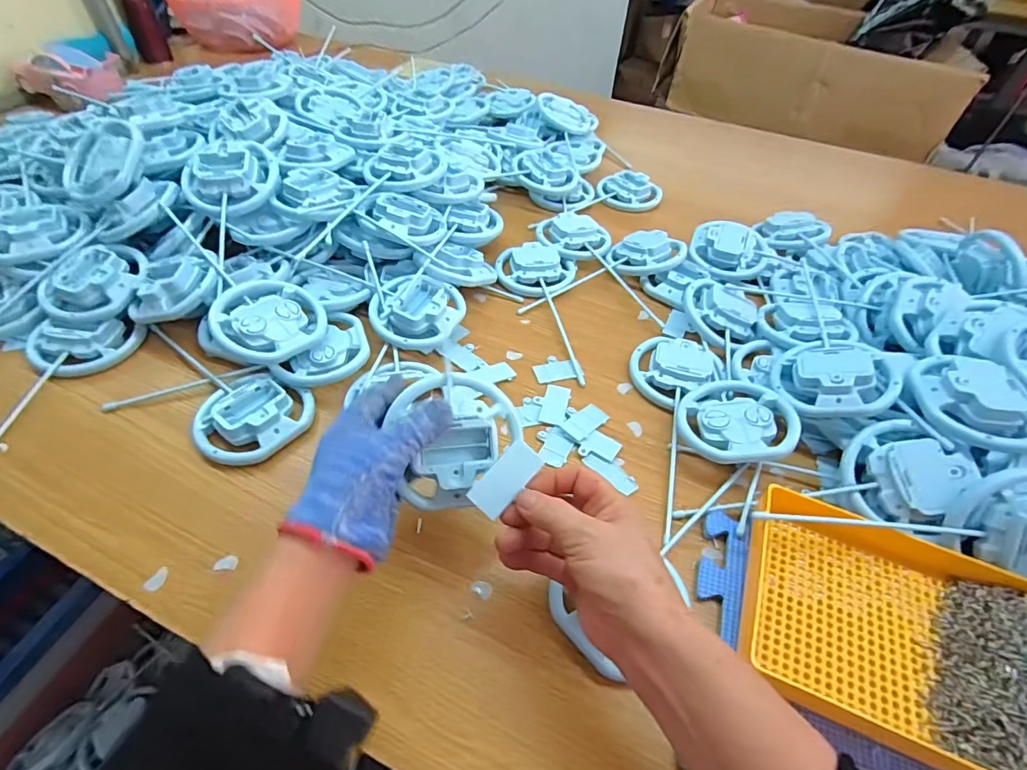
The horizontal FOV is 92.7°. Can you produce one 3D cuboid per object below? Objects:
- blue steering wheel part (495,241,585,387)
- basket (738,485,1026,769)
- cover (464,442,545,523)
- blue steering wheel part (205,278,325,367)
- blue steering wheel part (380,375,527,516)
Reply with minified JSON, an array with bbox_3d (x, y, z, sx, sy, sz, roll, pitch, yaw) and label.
[{"bbox_3d":[0.027,-0.098,0.588,0.104,0.024,0.222,5,49,-1],"label":"blue steering wheel part"},{"bbox_3d":[0.290,0.179,0.341,0.235,0.044,0.158,20,51,12],"label":"basket"},{"bbox_3d":[-0.005,0.063,0.327,0.024,0.004,0.051,43,77,2],"label":"cover"},{"bbox_3d":[-0.247,-0.069,0.497,0.098,0.036,0.100,3,49,-3],"label":"blue steering wheel part"},{"bbox_3d":[-0.040,0.038,0.359,0.091,0.020,0.096,1,79,-5],"label":"blue steering wheel part"}]

